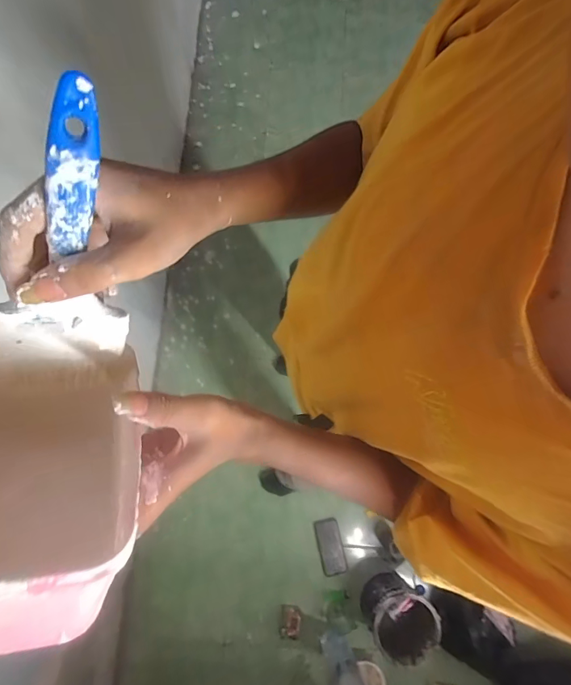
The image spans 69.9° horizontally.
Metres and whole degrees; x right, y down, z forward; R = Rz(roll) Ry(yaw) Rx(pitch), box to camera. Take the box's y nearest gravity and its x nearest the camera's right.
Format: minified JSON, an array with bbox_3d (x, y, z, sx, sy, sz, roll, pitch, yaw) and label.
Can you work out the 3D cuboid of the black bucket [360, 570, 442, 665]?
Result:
[{"bbox_3d":[0.321,0.788,1.196,0.173,0.186,0.178,1,78,-4],"label":"black bucket"}]

